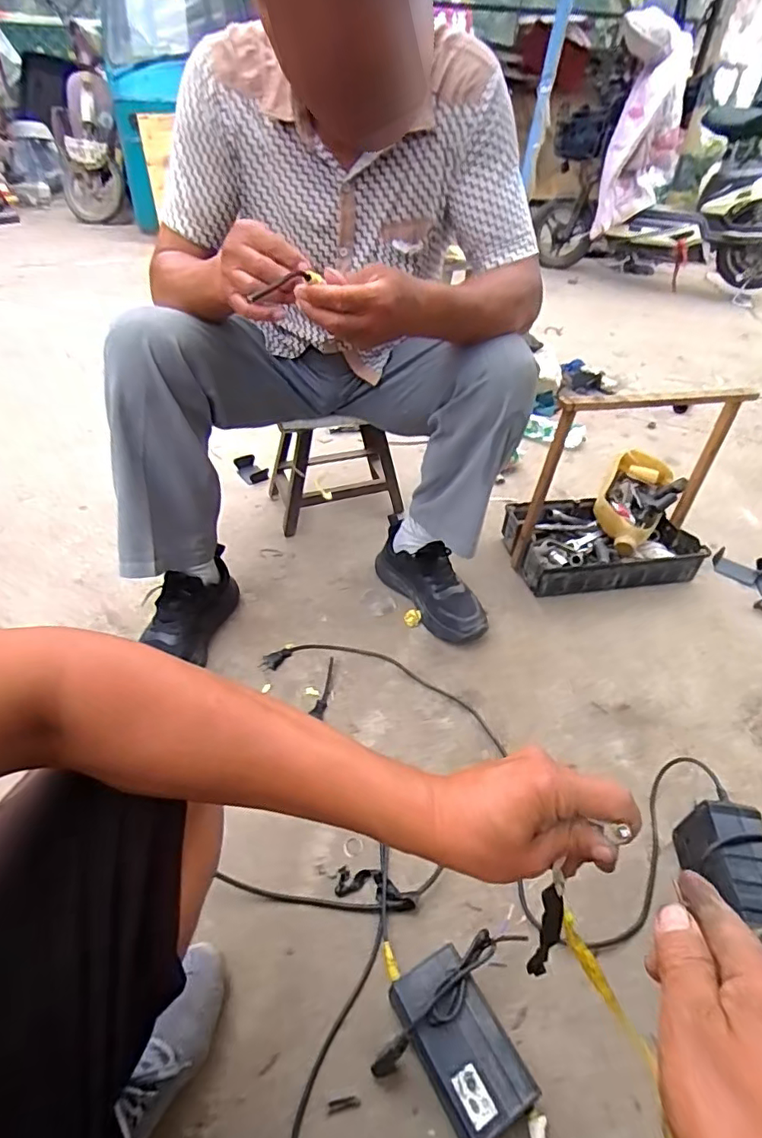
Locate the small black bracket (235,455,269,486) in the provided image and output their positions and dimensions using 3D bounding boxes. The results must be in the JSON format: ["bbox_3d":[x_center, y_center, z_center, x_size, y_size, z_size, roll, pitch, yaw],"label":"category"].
[{"bbox_3d":[-0.303,-0.231,1.315,0.054,0.035,0.095,-21,45,-25],"label":"small black bracket"}]

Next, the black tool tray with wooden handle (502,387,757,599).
[{"bbox_3d":[0.432,-0.159,1.026,0.349,0.357,0.229,-5,41,-9],"label":"black tool tray with wooden handle"}]

